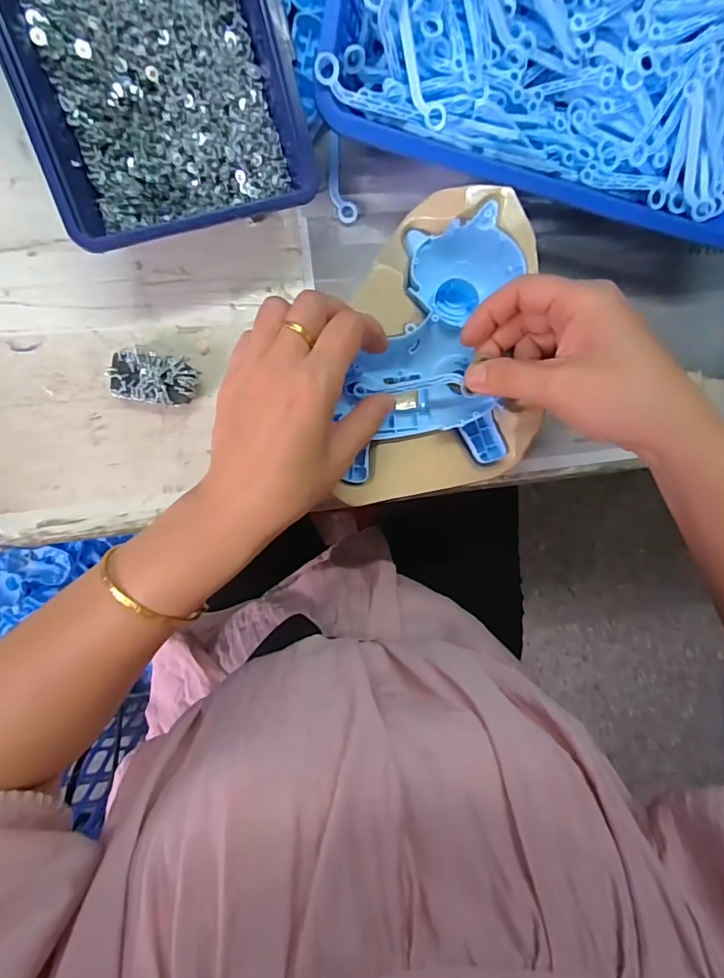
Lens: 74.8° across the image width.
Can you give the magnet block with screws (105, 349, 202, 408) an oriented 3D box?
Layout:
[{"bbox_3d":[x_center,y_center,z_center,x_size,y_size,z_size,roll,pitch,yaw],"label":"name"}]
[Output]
[{"bbox_3d":[-0.138,-0.074,0.317,0.053,0.019,0.033,9,96,-8],"label":"magnet block with screws"}]

